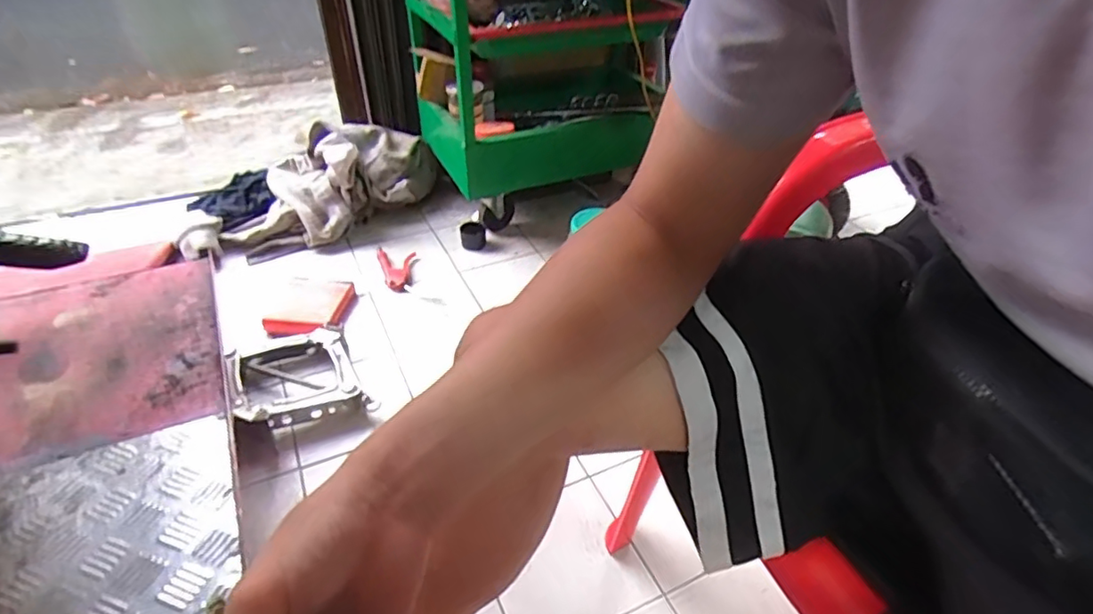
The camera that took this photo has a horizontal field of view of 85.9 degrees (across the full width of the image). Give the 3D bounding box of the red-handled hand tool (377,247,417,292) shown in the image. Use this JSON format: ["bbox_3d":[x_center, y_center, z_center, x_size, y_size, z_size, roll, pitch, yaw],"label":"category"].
[{"bbox_3d":[-0.332,-0.083,1.282,0.082,0.015,0.142,-3,39,-6],"label":"red-handled hand tool"}]

